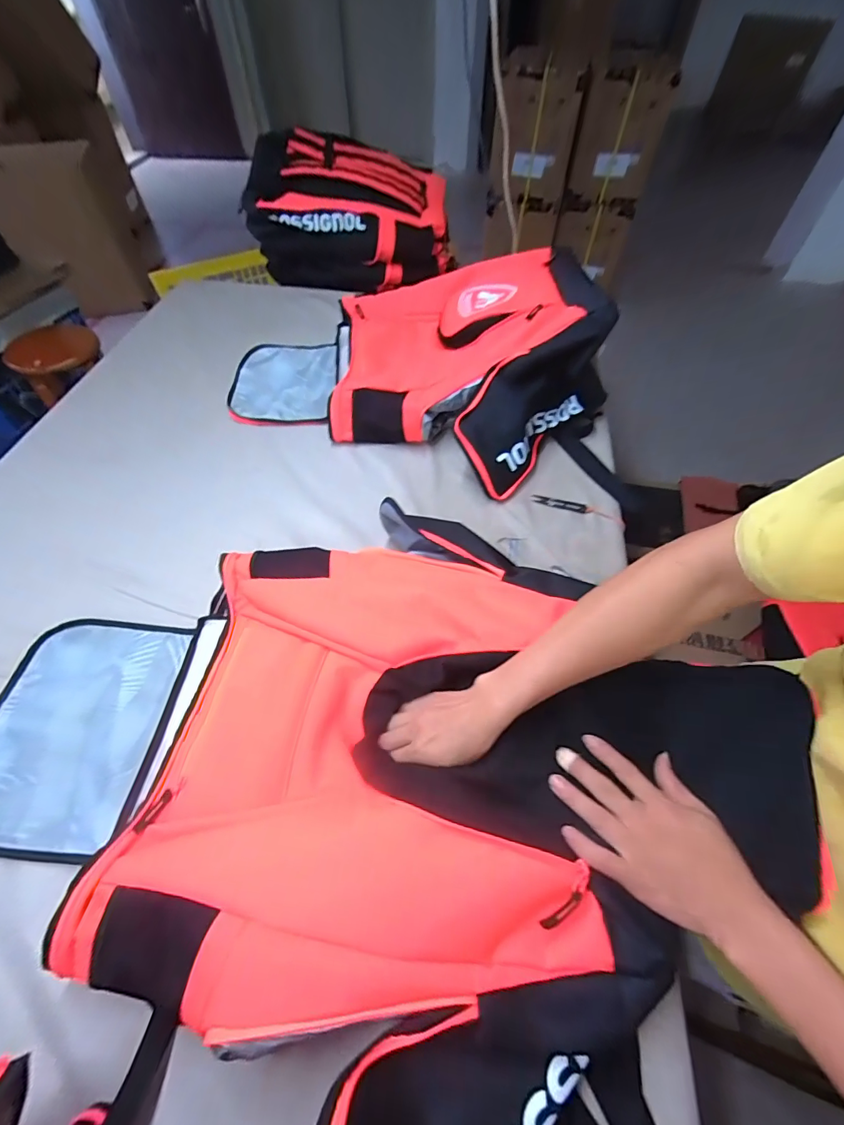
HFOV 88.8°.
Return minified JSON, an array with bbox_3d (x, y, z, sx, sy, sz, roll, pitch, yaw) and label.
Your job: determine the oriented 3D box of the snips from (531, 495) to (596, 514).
[{"bbox_3d":[0.266,-0.112,0.820,0.113,0.008,0.021,14,57,10],"label":"snips"}]

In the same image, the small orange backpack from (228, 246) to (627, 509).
[{"bbox_3d":[-0.019,-0.421,0.902,0.788,0.202,0.568,0,56,0],"label":"small orange backpack"}]

